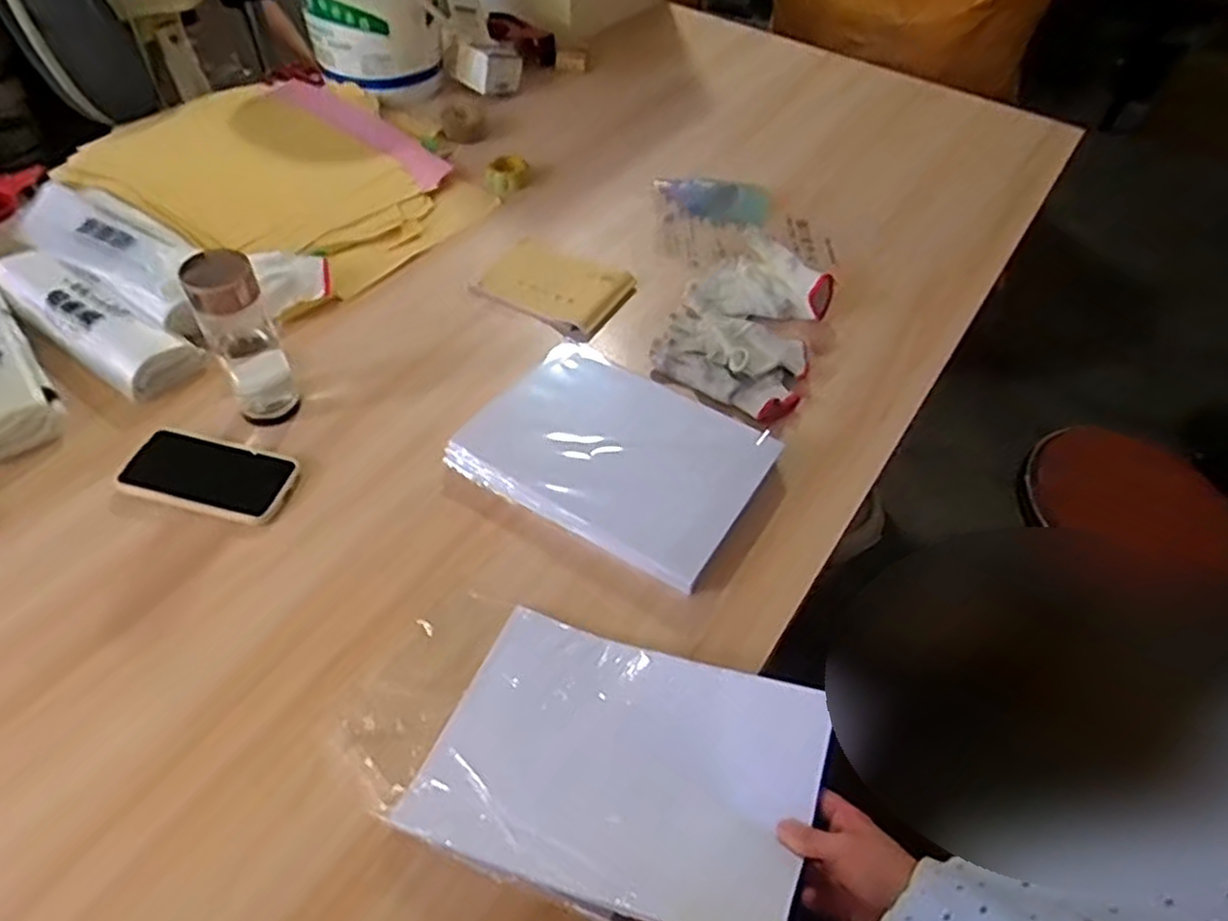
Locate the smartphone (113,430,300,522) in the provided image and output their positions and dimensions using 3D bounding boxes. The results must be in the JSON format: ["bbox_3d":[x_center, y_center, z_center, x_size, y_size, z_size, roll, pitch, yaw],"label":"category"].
[{"bbox_3d":[-0.411,0.015,0.780,0.167,0.017,0.090,13,50,7],"label":"smartphone"}]

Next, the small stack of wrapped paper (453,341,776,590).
[{"bbox_3d":[0.003,-0.015,0.825,0.298,0.037,0.230,28,53,19],"label":"small stack of wrapped paper"}]

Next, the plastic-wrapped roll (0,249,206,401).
[{"bbox_3d":[-0.618,-0.165,0.901,0.315,0.040,0.086,30,54,20],"label":"plastic-wrapped roll"}]

